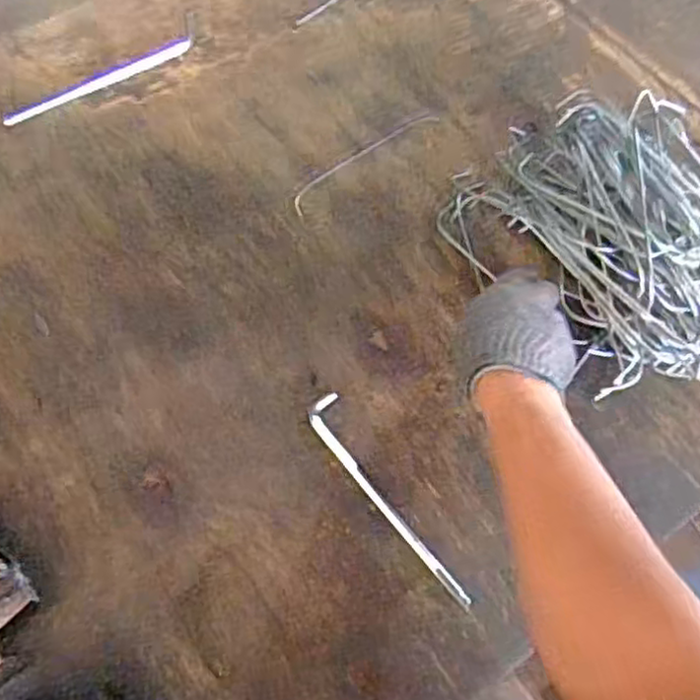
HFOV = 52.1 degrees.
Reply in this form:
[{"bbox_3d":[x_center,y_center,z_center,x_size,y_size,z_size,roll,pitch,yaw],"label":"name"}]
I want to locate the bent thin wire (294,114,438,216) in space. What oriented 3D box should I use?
[{"bbox_3d":[0.015,-0.200,0.745,0.194,0.004,0.025,-37,72,-19],"label":"bent thin wire"}]

